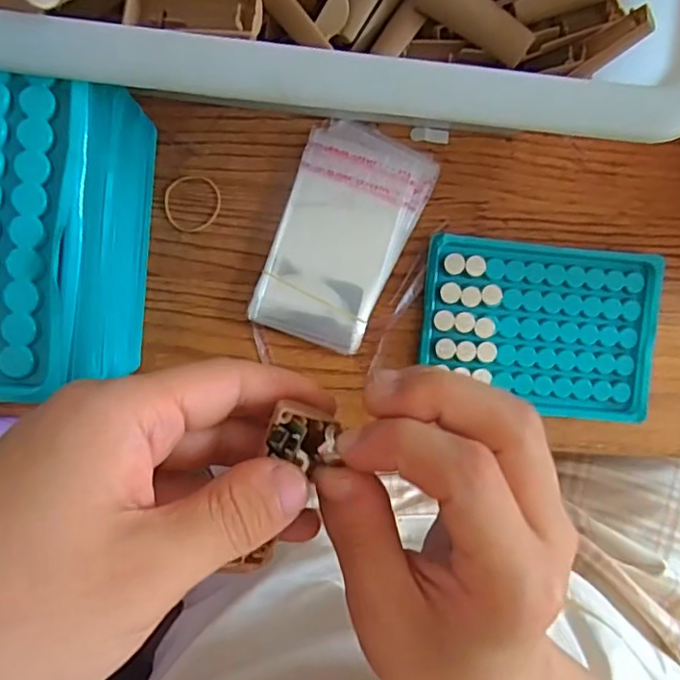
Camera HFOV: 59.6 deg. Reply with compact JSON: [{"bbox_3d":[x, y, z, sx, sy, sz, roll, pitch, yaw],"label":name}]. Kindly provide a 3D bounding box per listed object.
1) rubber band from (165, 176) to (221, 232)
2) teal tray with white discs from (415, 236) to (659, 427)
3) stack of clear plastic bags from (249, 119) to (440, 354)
[{"bbox_3d":[-0.079,-0.074,0.322,0.029,0.004,0.030,0,94,-5],"label":"rubber band"},{"bbox_3d":[0.113,-0.006,0.334,0.133,0.012,0.094,5,93,-5],"label":"teal tray with white discs"},{"bbox_3d":[0.002,-0.056,0.327,0.068,0.009,0.119,21,92,-6],"label":"stack of clear plastic bags"}]

